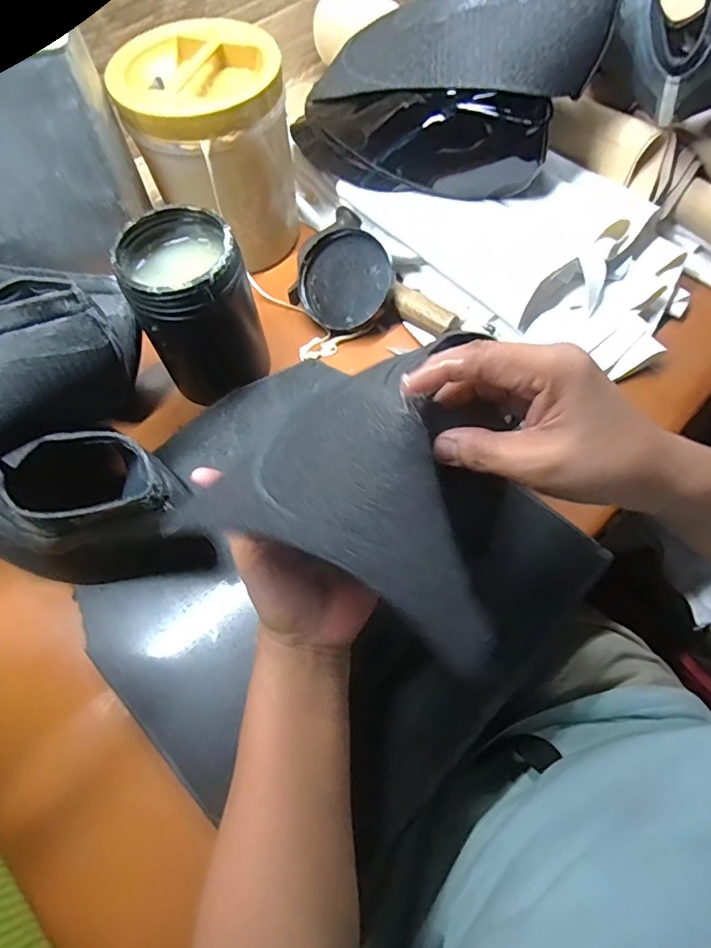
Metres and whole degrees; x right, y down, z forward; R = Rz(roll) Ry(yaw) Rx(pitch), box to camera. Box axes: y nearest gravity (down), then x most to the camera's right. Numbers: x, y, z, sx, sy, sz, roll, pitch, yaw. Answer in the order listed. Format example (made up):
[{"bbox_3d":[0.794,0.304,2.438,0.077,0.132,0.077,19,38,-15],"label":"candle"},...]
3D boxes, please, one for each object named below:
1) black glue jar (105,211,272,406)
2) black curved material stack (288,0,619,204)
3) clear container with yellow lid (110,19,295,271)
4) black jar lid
[{"bbox_3d":[-0.132,-0.140,0.441,0.087,0.133,0.088,-1,64,2],"label":"black glue jar"},{"bbox_3d":[0.063,-0.342,0.450,0.261,0.156,0.107,23,67,12],"label":"black curved material stack"},{"bbox_3d":[-0.130,-0.304,0.498,0.137,0.151,0.137,-12,64,-4],"label":"clear container with yellow lid"},{"bbox_3d":[-0.011,-0.190,0.507,0.091,0.013,0.088,2,96,22],"label":"black jar lid"}]

